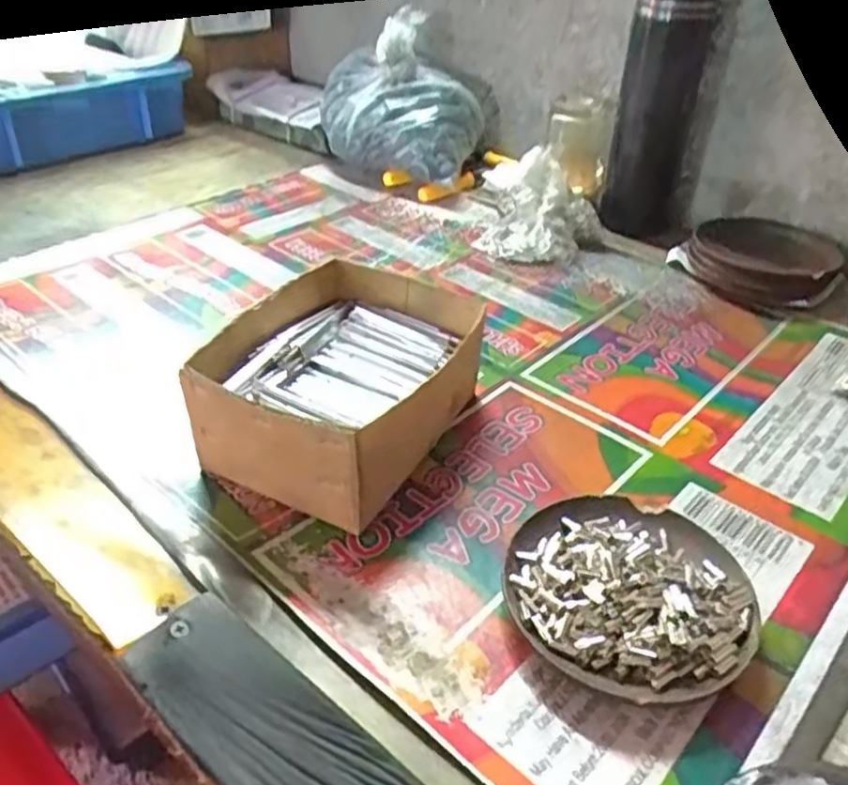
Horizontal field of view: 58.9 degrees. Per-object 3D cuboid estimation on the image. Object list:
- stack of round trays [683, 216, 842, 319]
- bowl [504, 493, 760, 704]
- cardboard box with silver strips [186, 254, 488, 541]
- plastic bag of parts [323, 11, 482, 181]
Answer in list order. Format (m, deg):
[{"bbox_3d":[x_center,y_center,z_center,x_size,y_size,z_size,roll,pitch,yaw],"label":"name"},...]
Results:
[{"bbox_3d":[0.289,-0.111,0.631,0.108,0.034,0.106,-23,44,-30],"label":"stack of round trays"},{"bbox_3d":[0.099,0.092,0.358,0.110,0.026,0.108,2,37,-2],"label":"bowl"},{"bbox_3d":[-0.045,-0.005,0.439,0.124,0.069,0.153,17,39,17],"label":"cardboard box with silver strips"},{"bbox_3d":[-0.021,-0.292,0.770,0.167,0.143,0.160,0,37,-5],"label":"plastic bag of parts"}]

